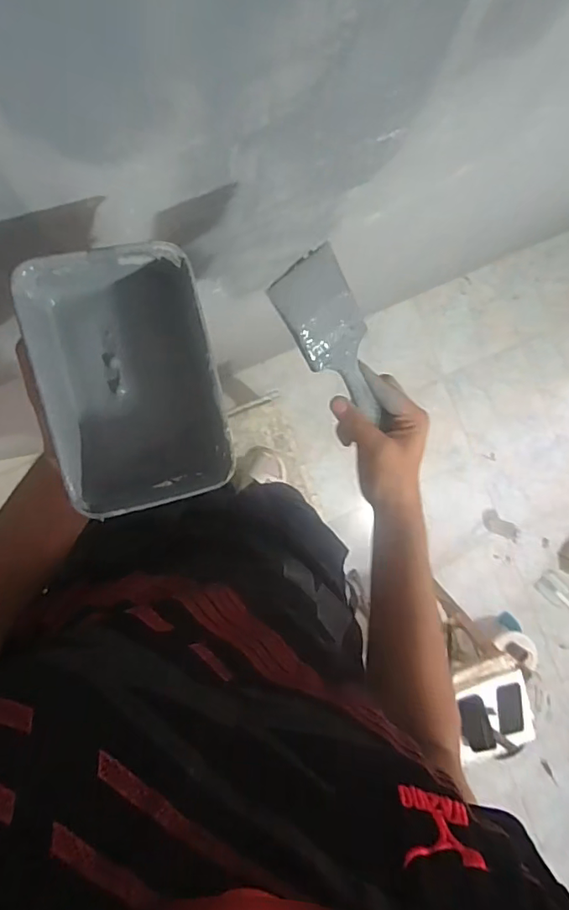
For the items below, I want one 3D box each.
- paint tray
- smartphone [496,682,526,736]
[{"bbox_3d":[-0.107,-0.052,0.376,0.114,0.058,0.172,-14,95,-4],"label":"paint tray"},{"bbox_3d":[0.722,0.807,1.675,0.082,0.011,0.154,-7,89,-3],"label":"smartphone"}]

